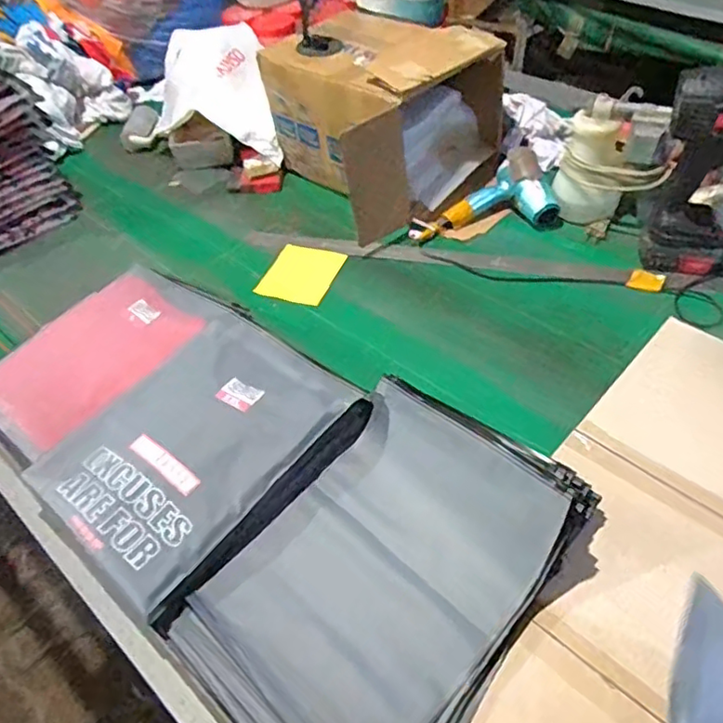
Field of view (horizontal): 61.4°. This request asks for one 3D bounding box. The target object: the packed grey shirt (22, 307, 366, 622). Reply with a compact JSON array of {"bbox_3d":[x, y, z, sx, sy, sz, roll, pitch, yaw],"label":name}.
[{"bbox_3d":[-0.198,0.083,0.722,0.243,0.028,0.334,30,57,28],"label":"packed grey shirt"}]

